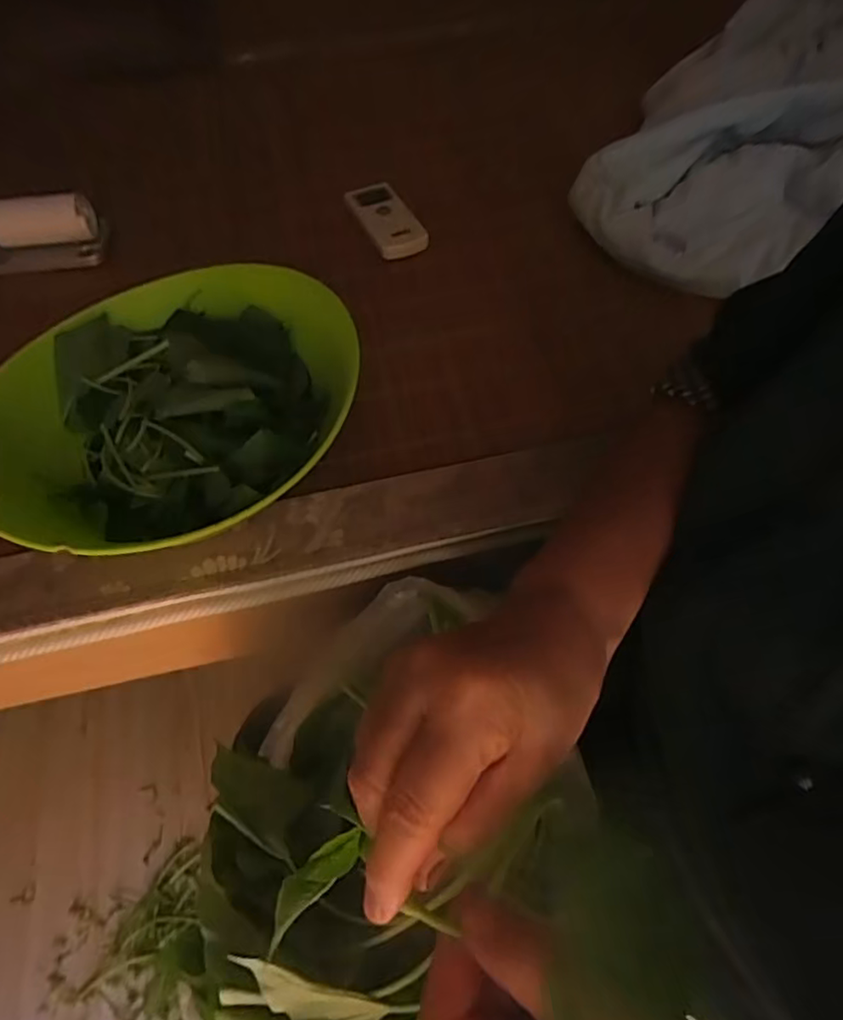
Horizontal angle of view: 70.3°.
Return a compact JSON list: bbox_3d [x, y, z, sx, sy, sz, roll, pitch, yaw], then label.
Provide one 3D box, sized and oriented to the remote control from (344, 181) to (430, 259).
[{"bbox_3d":[-0.038,-0.333,0.679,0.058,0.013,0.118,-19,59,-11],"label":"remote control"}]

